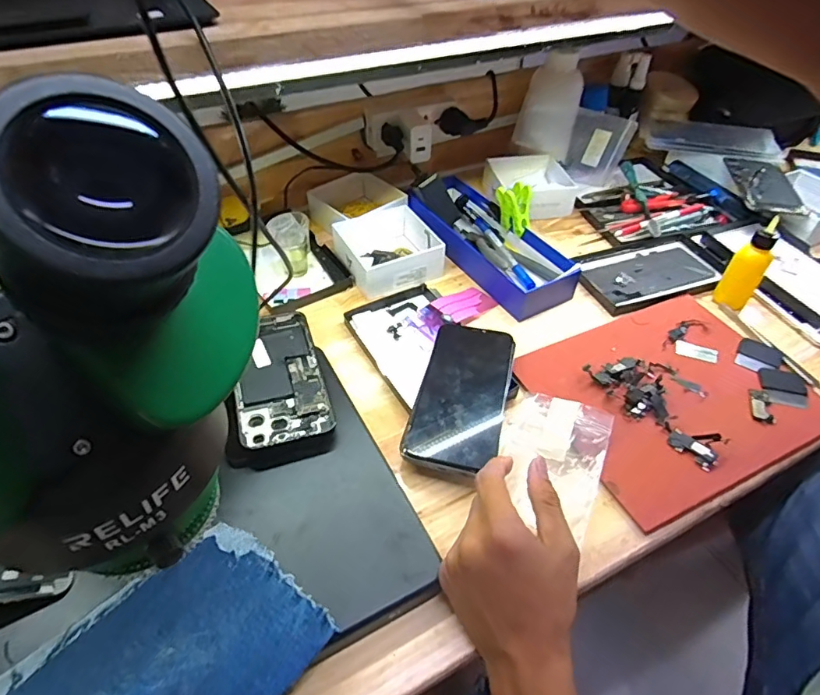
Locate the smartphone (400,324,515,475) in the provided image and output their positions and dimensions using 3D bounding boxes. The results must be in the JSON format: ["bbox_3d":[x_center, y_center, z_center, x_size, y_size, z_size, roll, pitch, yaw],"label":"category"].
[{"bbox_3d":[0.048,0.039,0.459,0.078,0.009,0.160,11,50,11],"label":"smartphone"}]

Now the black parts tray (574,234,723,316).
[{"bbox_3d":[0.293,-0.092,0.617,0.175,0.018,0.101,-13,48,-13],"label":"black parts tray"}]

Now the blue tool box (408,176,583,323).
[{"bbox_3d":[0.094,-0.135,0.626,0.107,0.069,0.248,-29,63,-25],"label":"blue tool box"}]

